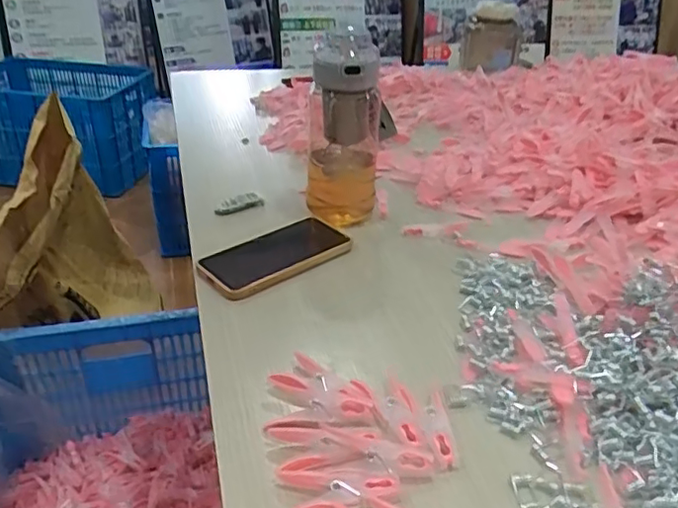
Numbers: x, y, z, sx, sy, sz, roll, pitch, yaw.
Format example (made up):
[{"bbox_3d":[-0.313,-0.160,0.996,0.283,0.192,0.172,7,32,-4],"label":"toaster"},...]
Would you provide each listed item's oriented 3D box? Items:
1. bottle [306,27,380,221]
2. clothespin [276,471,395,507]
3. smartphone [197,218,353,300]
[{"bbox_3d":[0.009,-0.144,0.678,0.088,0.197,0.076,2,33,2],"label":"bottle"},{"bbox_3d":[-0.001,0.152,0.390,0.072,0.009,0.037,-6,34,-9],"label":"clothespin"},{"bbox_3d":[-0.063,0.002,0.633,0.166,0.017,0.076,-26,41,-34],"label":"smartphone"}]

